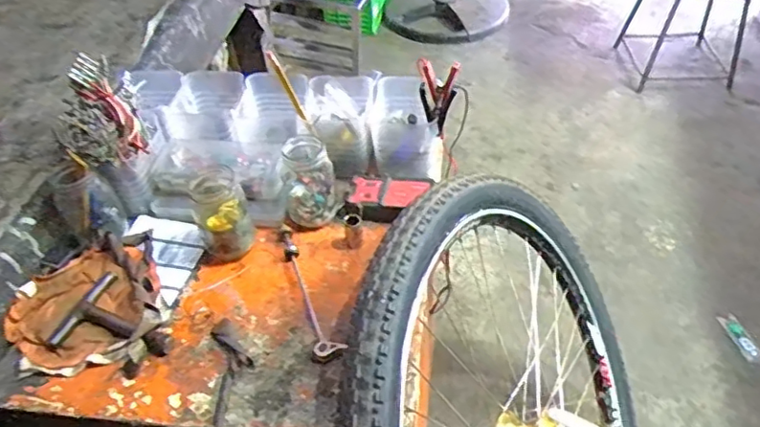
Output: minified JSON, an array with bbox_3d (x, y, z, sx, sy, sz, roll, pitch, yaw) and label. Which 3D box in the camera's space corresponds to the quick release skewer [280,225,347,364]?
[{"bbox_3d":[-0.084,0.087,0.686,0.031,0.023,0.188,-18,47,-14],"label":"quick release skewer"}]

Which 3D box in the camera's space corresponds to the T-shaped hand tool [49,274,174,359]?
[{"bbox_3d":[-0.277,0.115,0.661,0.124,0.020,0.092,14,48,16],"label":"T-shaped hand tool"}]

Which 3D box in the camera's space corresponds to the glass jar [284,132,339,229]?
[{"bbox_3d":[-0.084,-0.040,0.743,0.065,0.094,0.062,-3,46,0],"label":"glass jar"}]

